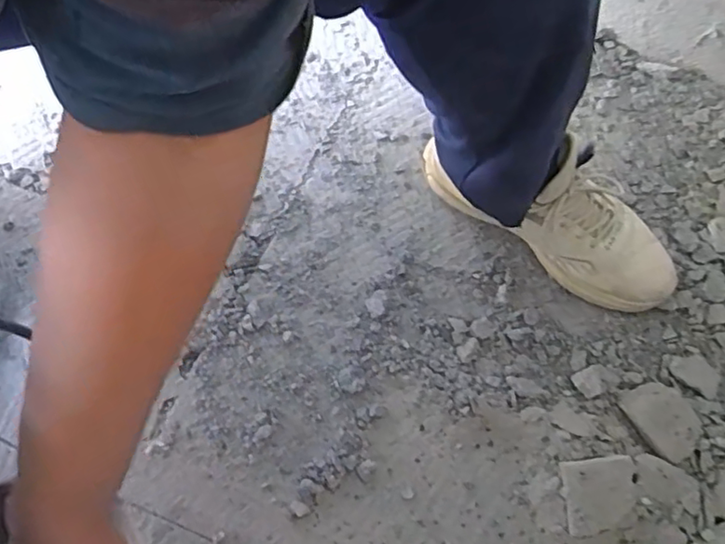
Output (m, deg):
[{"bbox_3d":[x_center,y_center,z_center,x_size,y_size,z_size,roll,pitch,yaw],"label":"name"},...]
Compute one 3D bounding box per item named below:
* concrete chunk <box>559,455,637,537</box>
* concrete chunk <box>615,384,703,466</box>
[{"bbox_3d":[0.217,0.203,0.557,0.064,0.008,0.064,-5,70,3],"label":"concrete chunk"},{"bbox_3d":[0.291,0.139,0.590,0.052,0.012,0.075,-29,74,-13],"label":"concrete chunk"}]

